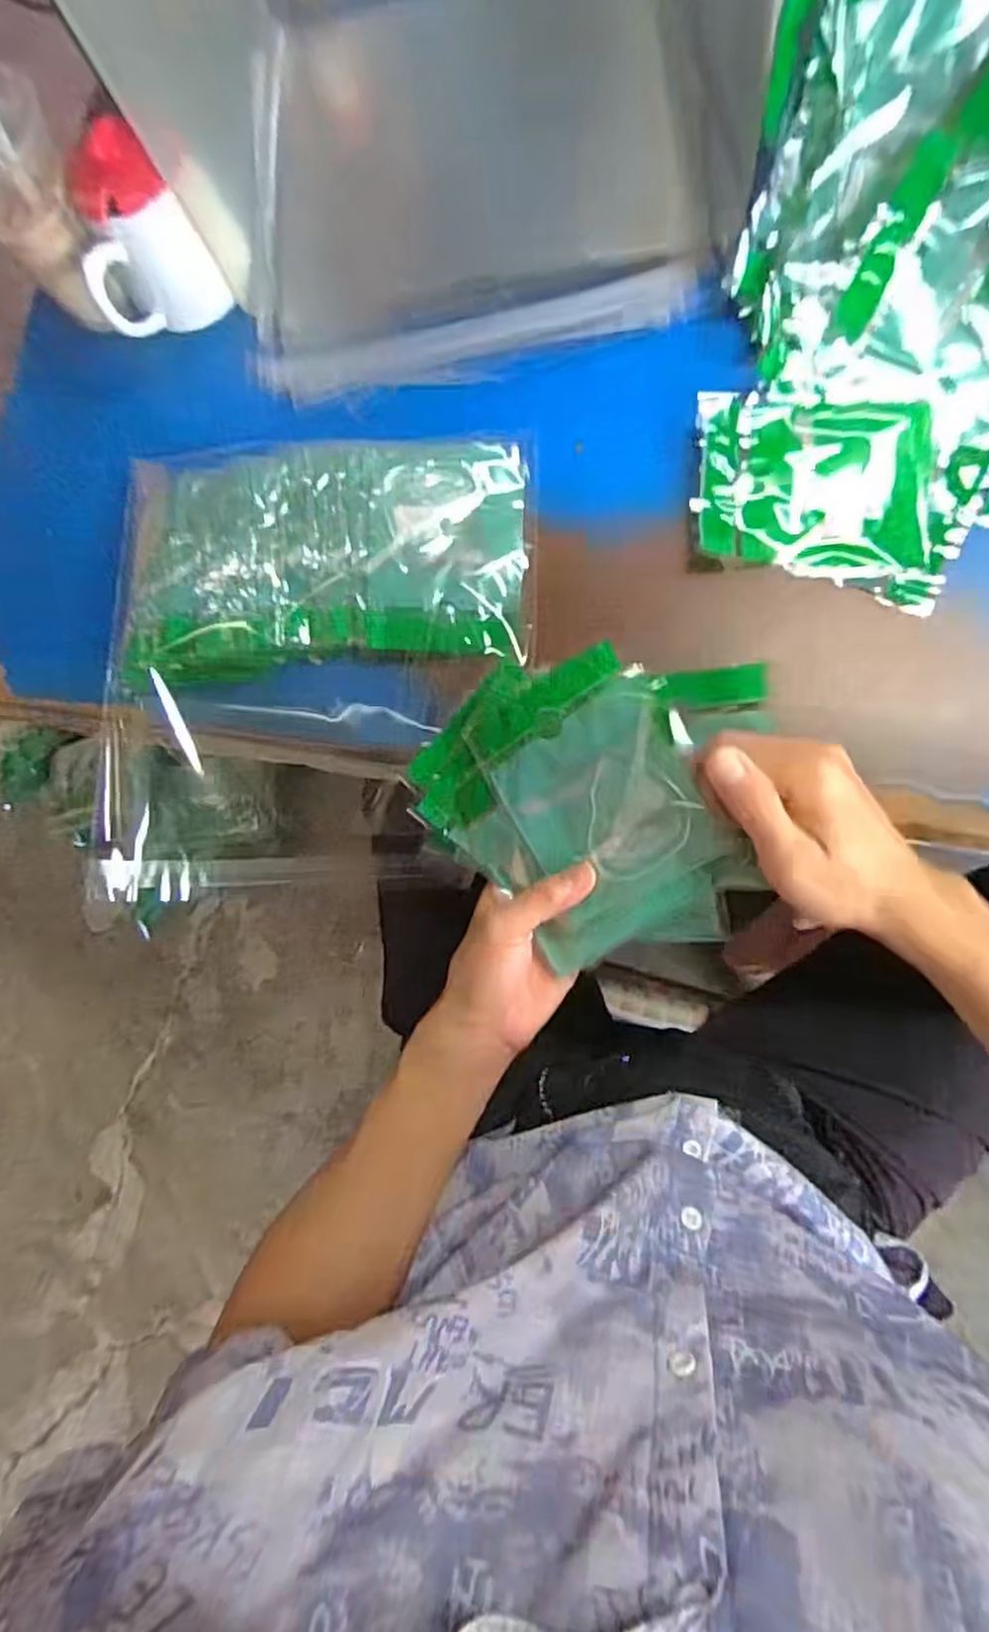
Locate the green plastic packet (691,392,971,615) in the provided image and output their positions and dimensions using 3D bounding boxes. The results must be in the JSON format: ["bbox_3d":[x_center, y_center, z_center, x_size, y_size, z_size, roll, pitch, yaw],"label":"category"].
[{"bbox_3d":[0.200,-0.192,0.409,0.150,0.014,0.120,8,87,9],"label":"green plastic packet"}]

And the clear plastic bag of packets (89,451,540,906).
[{"bbox_3d":[-0.121,-0.102,0.449,0.285,0.047,0.295,-1,80,12],"label":"clear plastic bag of packets"}]

